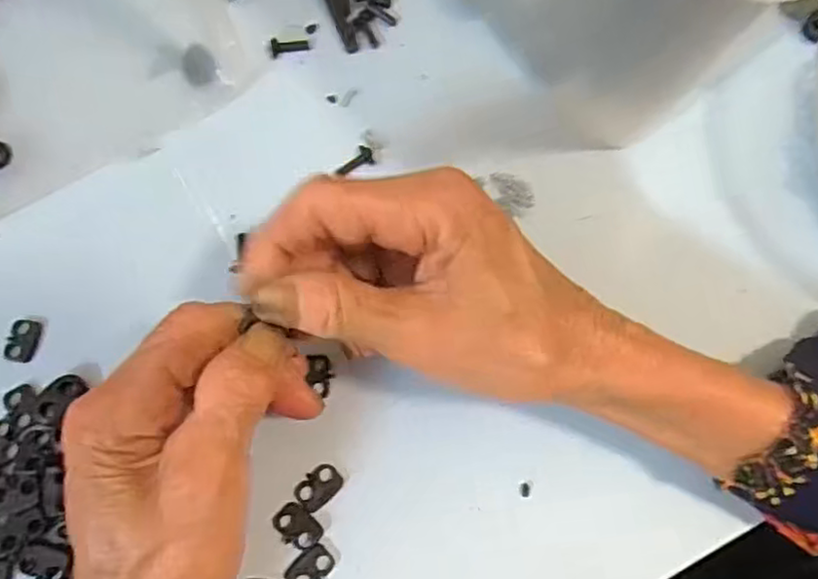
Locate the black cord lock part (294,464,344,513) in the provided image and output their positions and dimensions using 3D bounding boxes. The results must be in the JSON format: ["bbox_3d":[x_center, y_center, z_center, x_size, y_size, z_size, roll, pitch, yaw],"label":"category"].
[{"bbox_3d":[-0.036,0.077,0.261,0.018,0.004,0.013,-41,77,-11],"label":"black cord lock part"}]

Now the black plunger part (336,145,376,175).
[{"bbox_3d":[-0.024,-0.057,0.305,0.018,0.005,0.010,-43,77,-10],"label":"black plunger part"}]

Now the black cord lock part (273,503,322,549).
[{"bbox_3d":[-0.043,0.091,0.256,0.019,0.004,0.013,31,75,9],"label":"black cord lock part"}]

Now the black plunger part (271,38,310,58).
[{"bbox_3d":[-0.058,-0.118,0.323,0.018,0.004,0.010,0,74,2],"label":"black plunger part"}]

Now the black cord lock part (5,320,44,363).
[{"bbox_3d":[-0.162,0.021,0.279,0.012,0.004,0.018,4,73,2],"label":"black cord lock part"}]

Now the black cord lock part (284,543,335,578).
[{"bbox_3d":[-0.038,0.106,0.251,0.013,0.004,0.019,43,78,12],"label":"black cord lock part"}]

